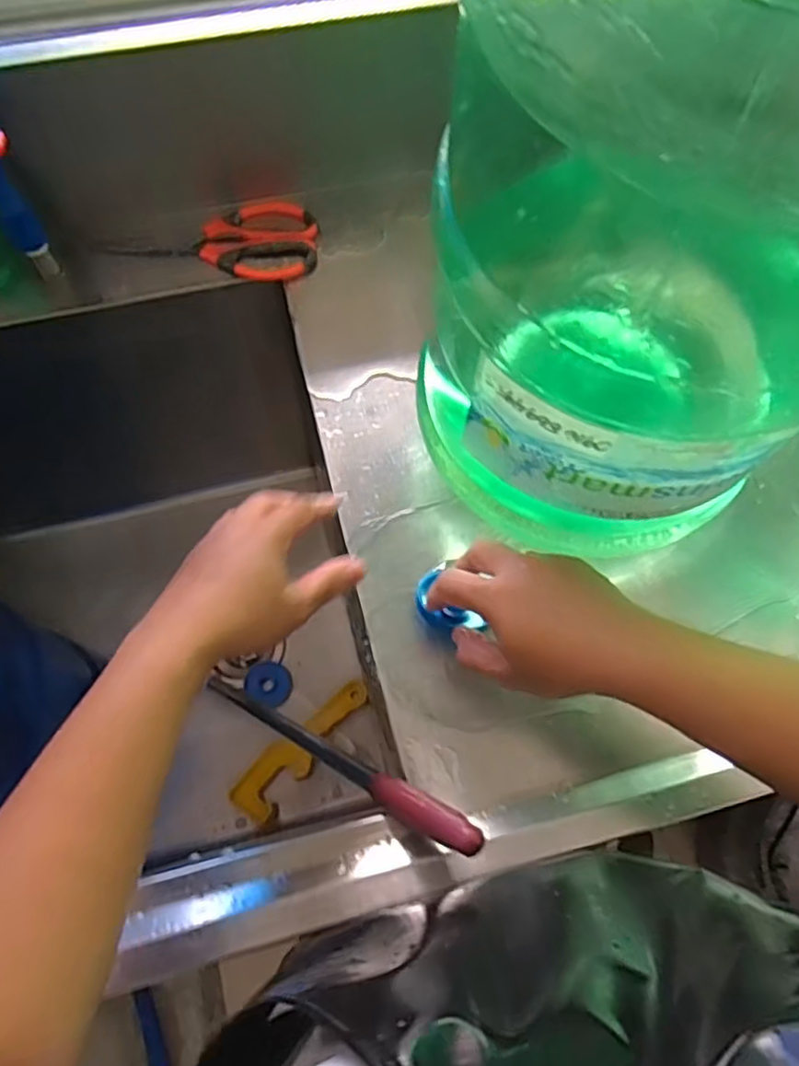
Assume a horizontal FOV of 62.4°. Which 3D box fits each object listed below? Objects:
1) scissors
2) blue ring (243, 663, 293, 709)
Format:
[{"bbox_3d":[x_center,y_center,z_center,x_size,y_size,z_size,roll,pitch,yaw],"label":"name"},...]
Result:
[{"bbox_3d":[-0.170,-0.268,0.600,0.189,0.018,0.077,4,69,0],"label":"scissors"},{"bbox_3d":[-0.167,0.192,0.838,0.059,0.013,0.054,1,69,-2],"label":"blue ring"}]

